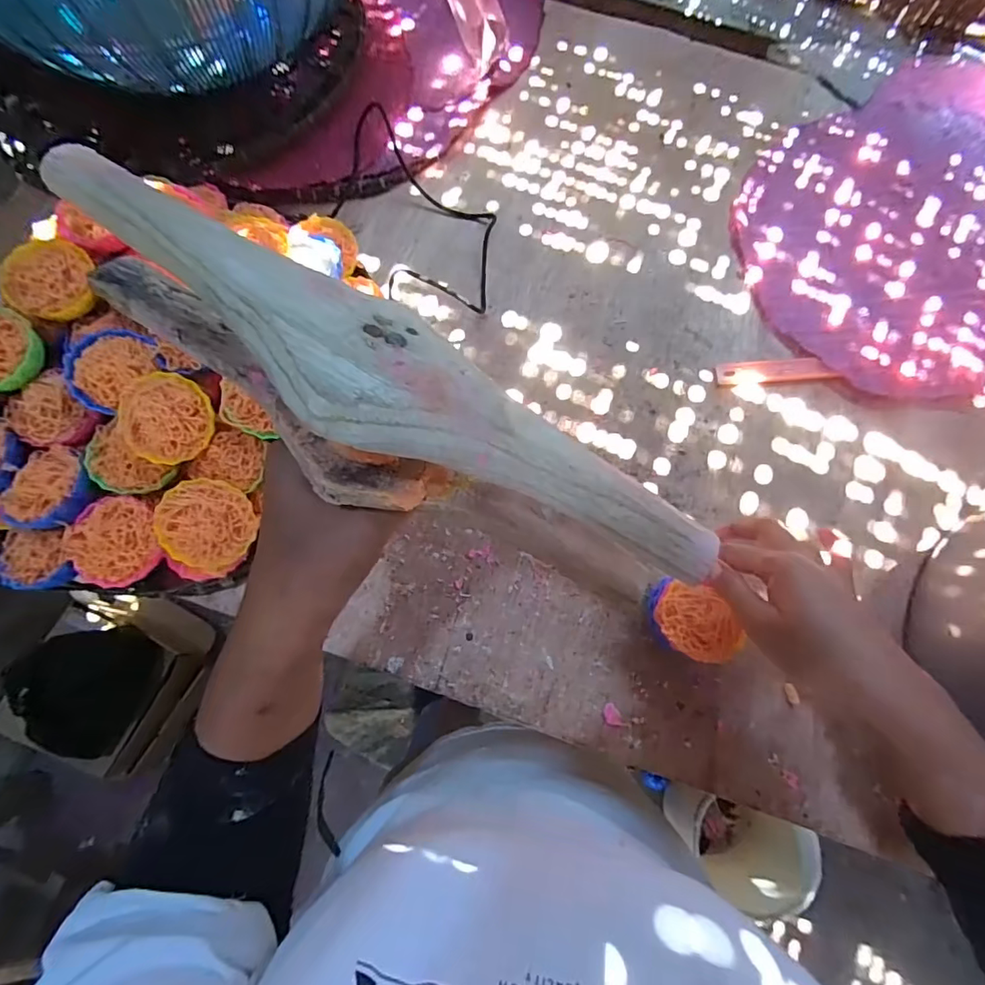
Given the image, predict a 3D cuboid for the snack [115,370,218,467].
[{"bbox_3d":[-0.227,-0.051,0.356,0.060,0.023,0.060,-3,105,-12],"label":"snack"}]

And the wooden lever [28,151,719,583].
[{"bbox_3d":[-0.043,-0.043,0.181,0.265,0.017,0.053,31,79,1],"label":"wooden lever"}]

